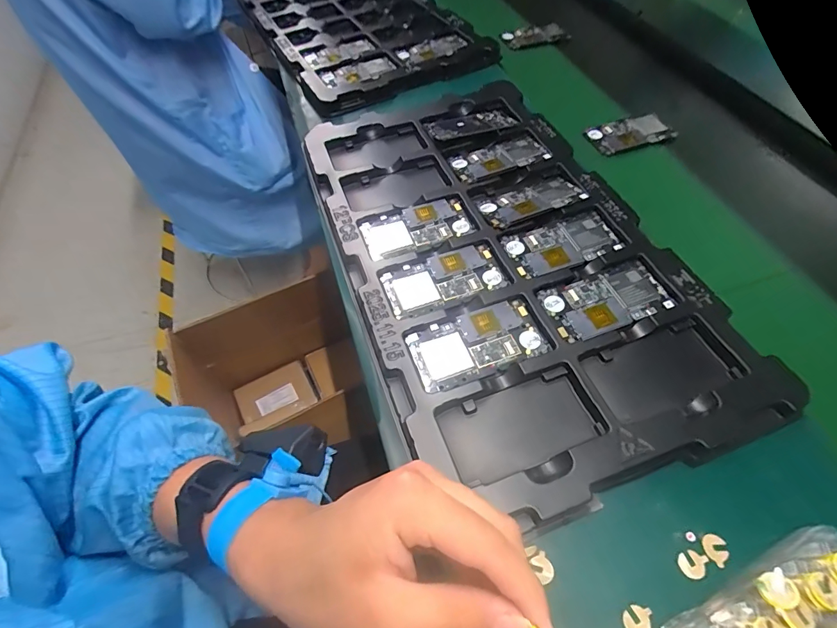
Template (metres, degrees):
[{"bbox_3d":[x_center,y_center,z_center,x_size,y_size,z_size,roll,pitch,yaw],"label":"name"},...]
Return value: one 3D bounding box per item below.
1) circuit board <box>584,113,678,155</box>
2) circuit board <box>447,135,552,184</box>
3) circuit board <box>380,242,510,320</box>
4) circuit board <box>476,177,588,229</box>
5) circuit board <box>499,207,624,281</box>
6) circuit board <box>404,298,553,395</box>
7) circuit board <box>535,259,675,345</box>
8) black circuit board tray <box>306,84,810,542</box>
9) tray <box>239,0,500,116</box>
[{"bbox_3d":[0.310,-0.268,0.605,0.126,0.010,0.063,-18,58,-11],"label":"circuit board"},{"bbox_3d":[0.108,-0.209,0.545,0.126,0.008,0.061,-18,58,-10],"label":"circuit board"},{"bbox_3d":[0.028,-0.038,0.440,0.129,0.009,0.067,-18,58,-11],"label":"circuit board"},{"bbox_3d":[0.136,-0.140,0.498,0.121,0.007,0.056,-20,58,-12],"label":"circuit board"},{"bbox_3d":[0.162,-0.079,0.463,0.125,0.008,0.064,-17,58,-10],"label":"circuit board"},{"bbox_3d":[0.057,0.028,0.397,0.127,0.004,0.068,-19,58,-11],"label":"circuit board"},{"bbox_3d":[0.191,-0.015,0.417,0.122,0.007,0.066,-17,58,-10],"label":"circuit board"},{"bbox_3d":[0.084,-0.086,0.467,0.327,0.022,0.552,-18,58,-10],"label":"black circuit board tray"},{"bbox_3d":[-0.161,-0.641,0.874,0.347,0.048,0.736,-24,56,-11],"label":"tray"}]

